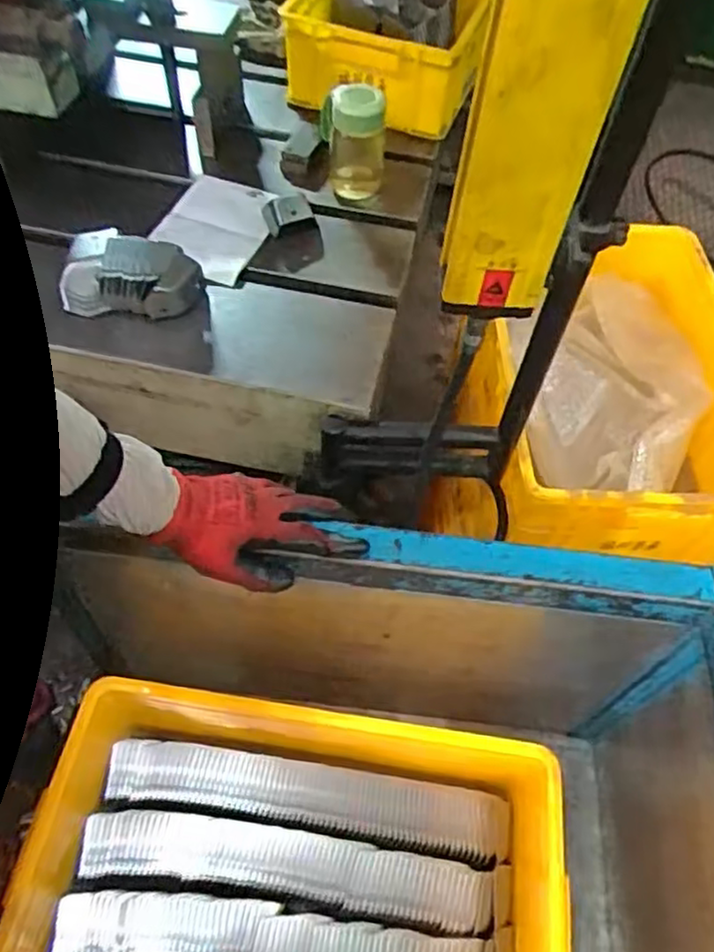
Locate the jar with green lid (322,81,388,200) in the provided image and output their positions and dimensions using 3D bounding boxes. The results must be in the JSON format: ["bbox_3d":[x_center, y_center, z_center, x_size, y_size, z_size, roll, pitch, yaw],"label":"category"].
[{"bbox_3d":[-0.005,-0.427,0.894,0.076,0.139,0.079,2,55,-3],"label":"jar with green lid"}]

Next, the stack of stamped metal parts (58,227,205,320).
[{"bbox_3d":[-0.246,-0.223,0.777,0.146,0.056,0.073,2,55,-2],"label":"stack of stamped metal parts"}]

